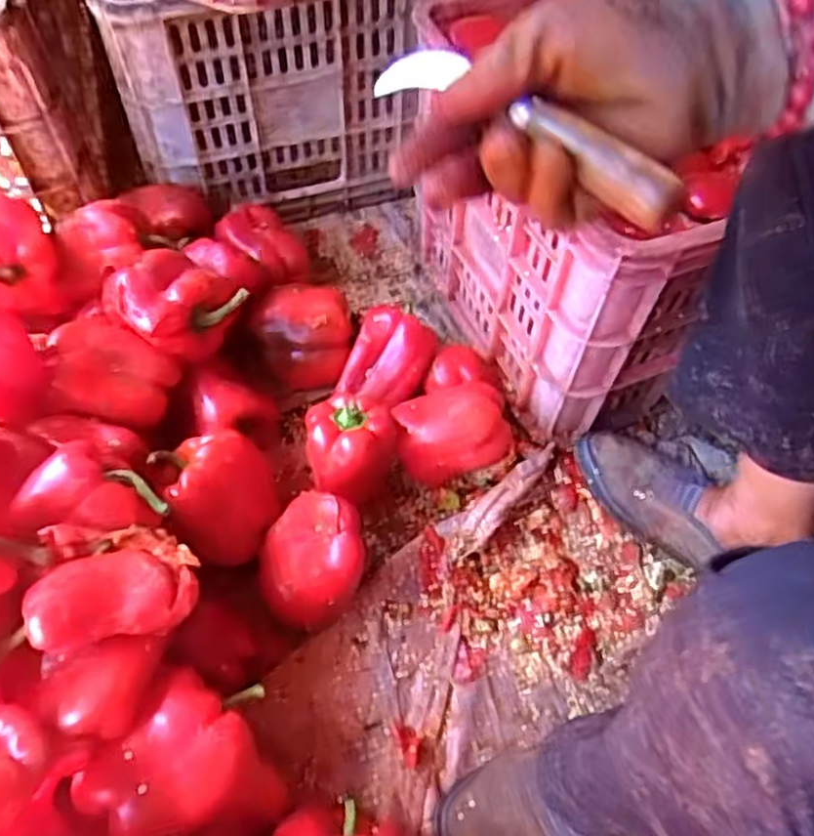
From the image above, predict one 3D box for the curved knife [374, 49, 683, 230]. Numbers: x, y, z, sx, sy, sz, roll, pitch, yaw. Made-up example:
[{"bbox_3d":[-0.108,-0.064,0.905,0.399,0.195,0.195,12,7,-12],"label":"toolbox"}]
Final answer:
[{"bbox_3d":[0.054,-0.142,0.363,0.037,0.023,0.180,-33,53,-20],"label":"curved knife"}]

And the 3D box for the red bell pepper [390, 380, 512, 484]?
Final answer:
[{"bbox_3d":[0.043,0.009,0.721,0.109,0.070,0.091,-8,62,-9],"label":"red bell pepper"}]

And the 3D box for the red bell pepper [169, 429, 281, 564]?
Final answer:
[{"bbox_3d":[-0.162,0.066,0.656,0.093,0.072,0.111,0,61,-4],"label":"red bell pepper"}]

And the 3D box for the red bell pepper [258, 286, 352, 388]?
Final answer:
[{"bbox_3d":[-0.108,-0.089,0.791,0.099,0.088,0.100,8,61,0],"label":"red bell pepper"}]

